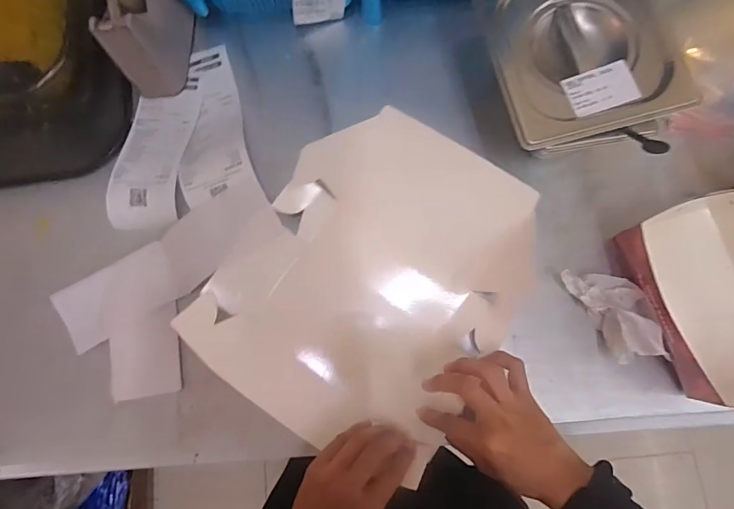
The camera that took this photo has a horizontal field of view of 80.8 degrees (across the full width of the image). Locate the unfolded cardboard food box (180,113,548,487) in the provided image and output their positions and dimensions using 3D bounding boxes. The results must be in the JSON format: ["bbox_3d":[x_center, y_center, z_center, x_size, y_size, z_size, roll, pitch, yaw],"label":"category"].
[{"bbox_3d":[0.007,0.032,0.434,0.263,0.074,0.305,35,89,7],"label":"unfolded cardboard food box"}]

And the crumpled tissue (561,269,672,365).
[{"bbox_3d":[0.249,0.051,0.428,0.064,0.053,0.102,-28,81,-3],"label":"crumpled tissue"}]

